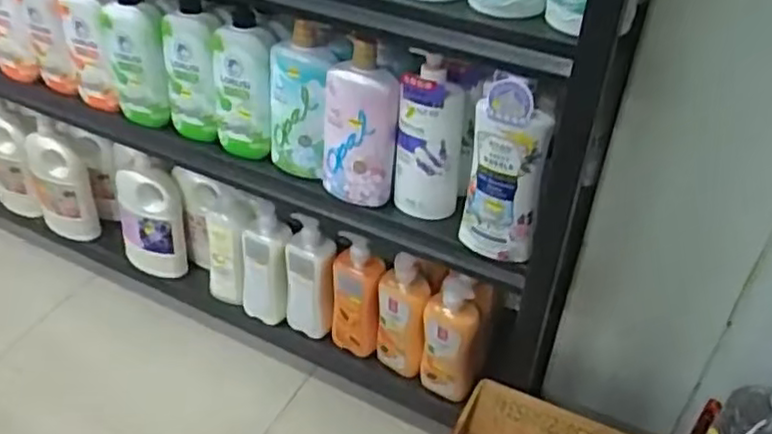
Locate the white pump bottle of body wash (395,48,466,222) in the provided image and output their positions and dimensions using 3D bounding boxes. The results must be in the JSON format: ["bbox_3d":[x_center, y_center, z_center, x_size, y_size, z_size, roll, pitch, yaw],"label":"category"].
[{"bbox_3d":[0.061,-0.108,0.988,0.088,0.231,0.054,13,41,13],"label":"white pump bottle of body wash"}]

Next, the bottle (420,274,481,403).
[{"bbox_3d":[0.104,0.204,1.176,0.085,0.234,0.070,6,40,5],"label":"bottle"}]

